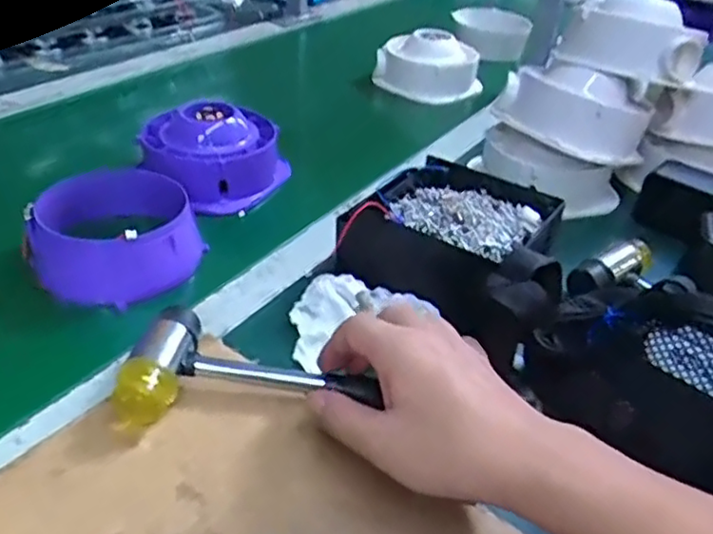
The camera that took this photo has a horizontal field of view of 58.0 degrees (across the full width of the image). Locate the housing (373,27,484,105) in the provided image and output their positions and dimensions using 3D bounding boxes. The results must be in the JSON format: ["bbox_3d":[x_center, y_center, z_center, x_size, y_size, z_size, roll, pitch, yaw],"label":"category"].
[{"bbox_3d":[0.099,-0.284,0.900,0.127,0.073,0.104,24,39,23],"label":"housing"}]

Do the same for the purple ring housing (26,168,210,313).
[{"bbox_3d":[-0.187,-0.025,0.504,0.123,0.053,0.109,-14,41,-23],"label":"purple ring housing"}]

